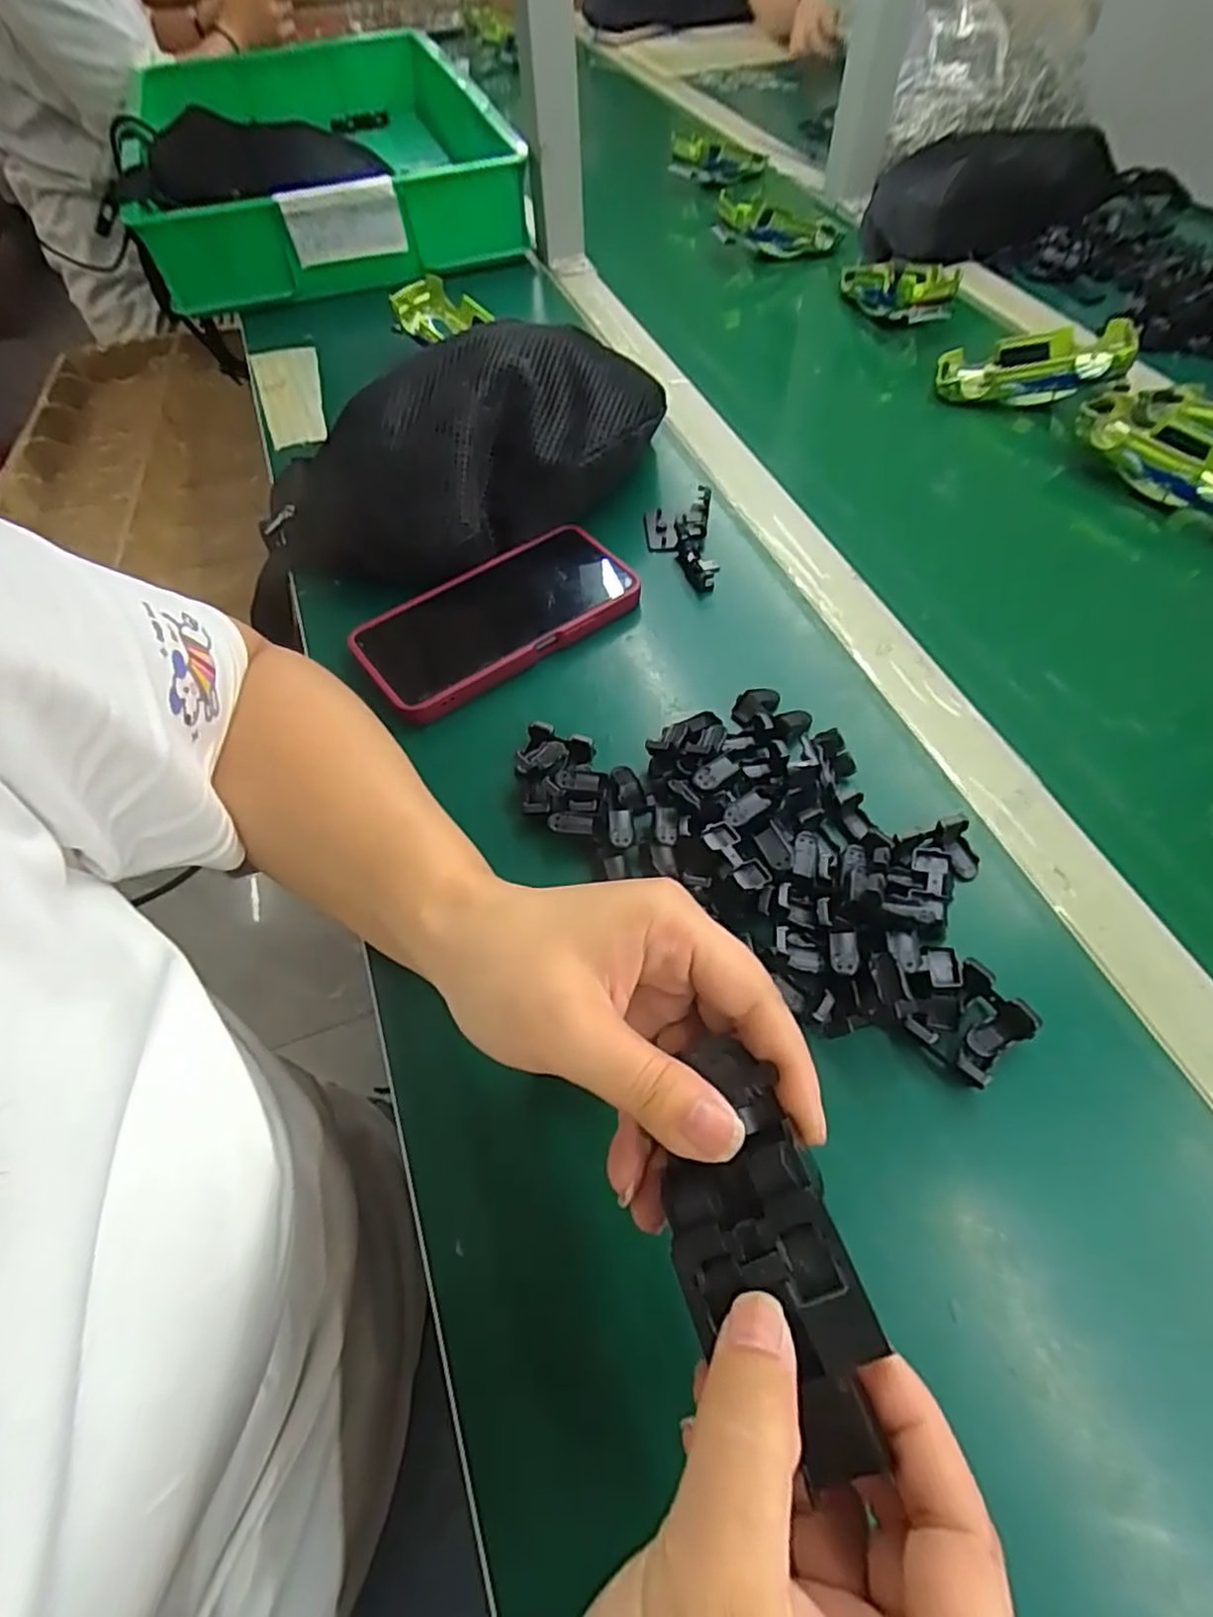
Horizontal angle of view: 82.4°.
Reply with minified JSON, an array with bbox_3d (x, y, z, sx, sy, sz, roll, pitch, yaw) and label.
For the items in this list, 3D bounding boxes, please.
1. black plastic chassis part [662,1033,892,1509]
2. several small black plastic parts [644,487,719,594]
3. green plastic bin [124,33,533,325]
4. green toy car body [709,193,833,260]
[{"bbox_3d":[0.039,0.114,0.182,0.041,0.021,0.101,-15,64,-5],"label":"black plastic chassis part"},{"bbox_3d":[0.050,-0.179,0.462,0.045,0.015,0.094,-1,57,2],"label":"several small black plastic parts"},{"bbox_3d":[-0.316,-0.733,0.786,0.374,0.101,0.527,-14,58,-7],"label":"green plastic bin"},{"bbox_3d":[0.171,-0.584,0.699,0.129,0.039,0.038,-2,57,-15],"label":"green toy car body"}]

